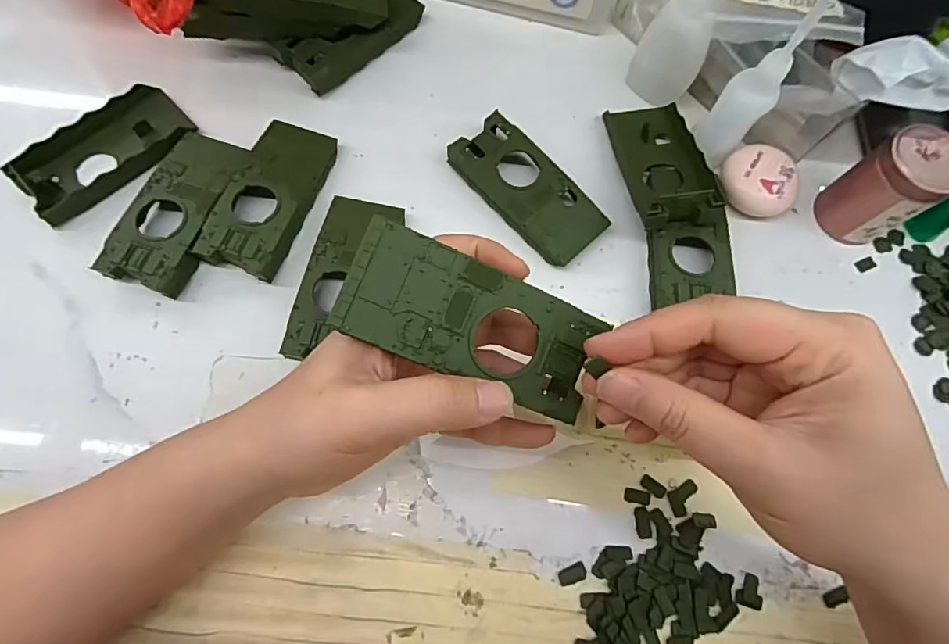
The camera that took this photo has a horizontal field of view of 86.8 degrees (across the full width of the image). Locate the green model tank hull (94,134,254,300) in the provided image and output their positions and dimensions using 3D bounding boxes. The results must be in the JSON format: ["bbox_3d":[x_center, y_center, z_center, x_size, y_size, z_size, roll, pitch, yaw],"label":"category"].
[{"bbox_3d":[-0.179,-0.068,0.304,0.047,0.019,0.103,18,72,3],"label":"green model tank hull"}]

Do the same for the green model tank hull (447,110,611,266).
[{"bbox_3d":[0.033,-0.083,0.321,0.047,0.020,0.103,-41,78,-14],"label":"green model tank hull"}]

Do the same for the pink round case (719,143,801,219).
[{"bbox_3d":[0.186,-0.092,0.327,0.041,0.023,0.048,-39,78,-14],"label":"pink round case"}]

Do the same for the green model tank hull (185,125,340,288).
[{"bbox_3d":[-0.125,-0.078,0.310,0.049,0.020,0.104,17,72,3],"label":"green model tank hull"}]

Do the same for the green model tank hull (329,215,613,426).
[{"bbox_3d":[0.001,0.001,0.194,0.101,0.012,0.042,24,74,-12],"label":"green model tank hull"}]

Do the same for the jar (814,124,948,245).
[{"bbox_3d":[0.249,-0.080,0.304,0.039,0.066,0.044,-18,74,-8],"label":"jar"}]

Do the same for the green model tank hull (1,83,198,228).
[{"bbox_3d":[-0.231,-0.108,0.316,0.100,0.018,0.054,-41,78,-14],"label":"green model tank hull"}]

